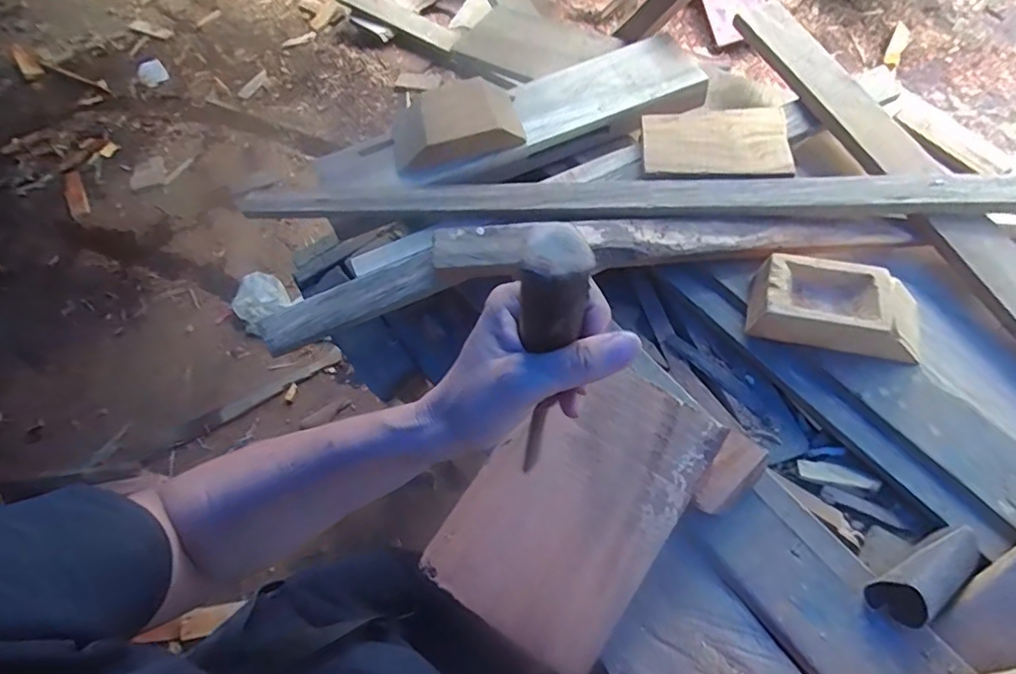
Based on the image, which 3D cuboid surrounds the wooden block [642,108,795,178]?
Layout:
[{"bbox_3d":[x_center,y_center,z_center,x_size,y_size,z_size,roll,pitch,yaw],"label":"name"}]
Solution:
[{"bbox_3d":[0.216,-0.205,0.578,0.146,0.013,0.094,3,64,8],"label":"wooden block"}]

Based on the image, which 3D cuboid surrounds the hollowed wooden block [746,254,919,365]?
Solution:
[{"bbox_3d":[0.299,-0.026,0.500,0.148,0.048,0.073,12,71,10],"label":"hollowed wooden block"}]

